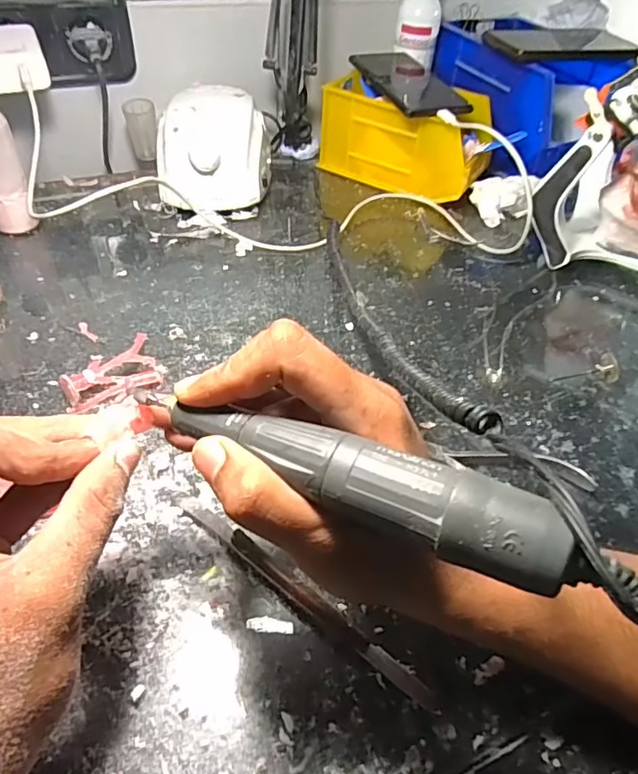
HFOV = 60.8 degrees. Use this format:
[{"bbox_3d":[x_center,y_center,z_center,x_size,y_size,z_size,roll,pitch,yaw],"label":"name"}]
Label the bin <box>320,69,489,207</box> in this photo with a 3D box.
[{"bbox_3d":[0.094,-0.271,0.593,0.173,0.082,0.099,22,49,14],"label":"bin"}]

